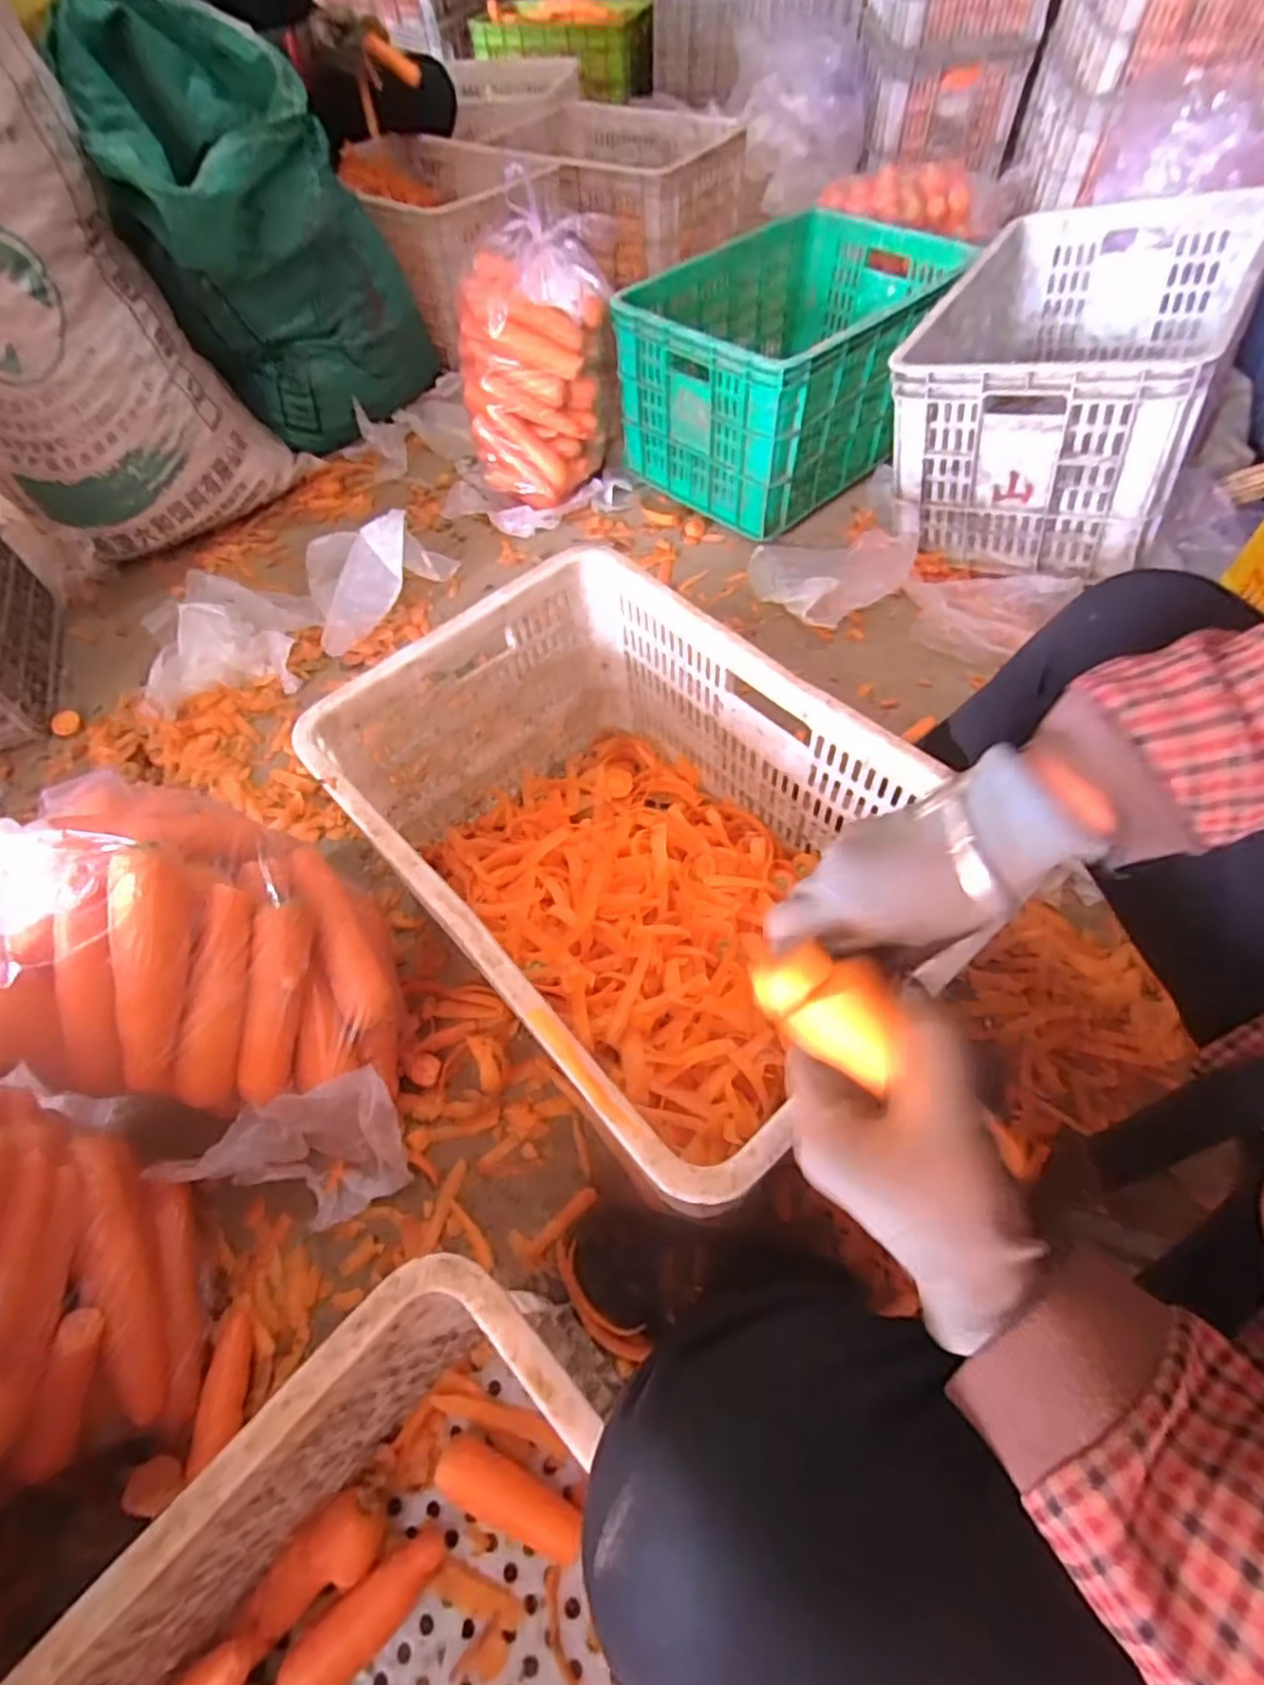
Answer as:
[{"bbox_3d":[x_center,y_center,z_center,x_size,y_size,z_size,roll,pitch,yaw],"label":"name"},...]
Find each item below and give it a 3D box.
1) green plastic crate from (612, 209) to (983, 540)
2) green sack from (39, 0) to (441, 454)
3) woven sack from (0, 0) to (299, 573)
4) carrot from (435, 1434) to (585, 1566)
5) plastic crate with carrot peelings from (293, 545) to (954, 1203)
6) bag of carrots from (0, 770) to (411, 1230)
[{"bbox_3d":[0.265,-0.792,1.151,0.369,0.240,0.514,36,67,23],"label":"green plastic crate"},{"bbox_3d":[-0.593,-0.962,1.150,0.365,0.523,0.332,-19,58,-8],"label":"green sack"},{"bbox_3d":[-0.811,-0.777,0.910,0.390,0.749,0.206,-35,62,-17],"label":"woven sack"},{"bbox_3d":[-0.088,0.477,0.509,0.113,0.032,0.035,18,61,15],"label":"carrot"},{"bbox_3d":[0.003,0.020,0.660,0.347,0.271,0.498,-39,63,-19],"label":"plastic crate with carrot peelings"},{"bbox_3d":[-0.371,0.125,0.626,0.357,0.281,0.267,21,62,16],"label":"bag of carrots"}]

